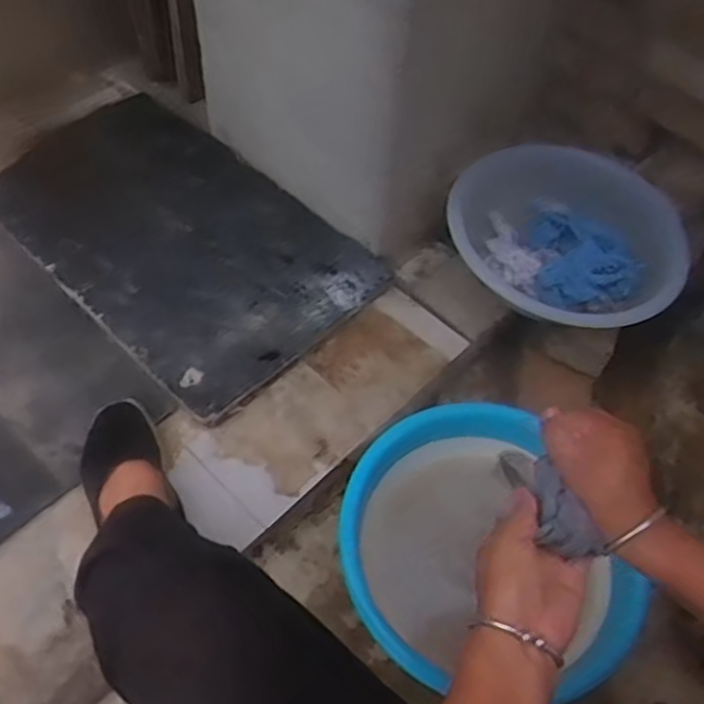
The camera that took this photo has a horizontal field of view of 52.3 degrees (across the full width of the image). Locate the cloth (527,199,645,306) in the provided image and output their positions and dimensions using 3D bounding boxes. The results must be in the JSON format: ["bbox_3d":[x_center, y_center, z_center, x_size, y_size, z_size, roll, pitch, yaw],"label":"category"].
[{"bbox_3d":[0.319,-0.136,0.984,0.141,0.053,0.169,4,57,-1],"label":"cloth"}]

